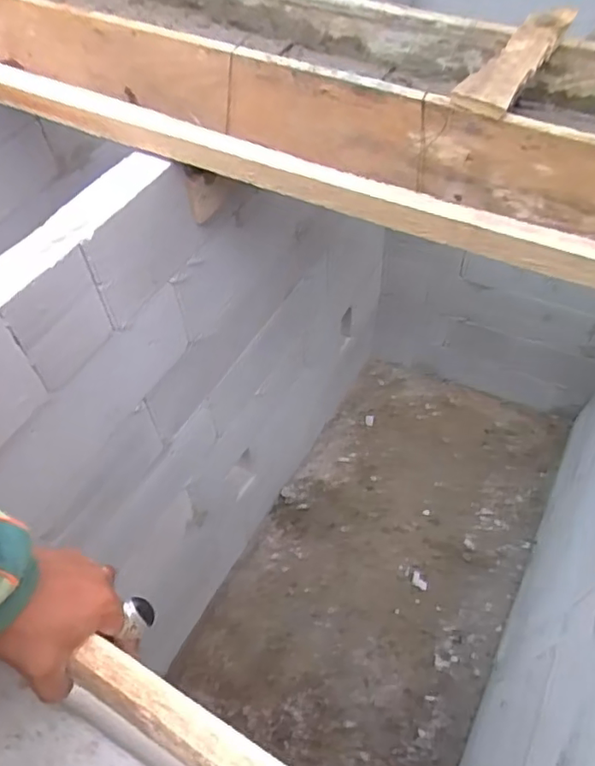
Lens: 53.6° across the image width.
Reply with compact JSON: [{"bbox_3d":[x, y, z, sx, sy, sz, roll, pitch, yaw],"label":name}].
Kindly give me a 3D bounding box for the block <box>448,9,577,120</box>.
[{"bbox_3d":[0.285,-0.428,0.774,0.072,0.026,0.280,26,61,19],"label":"block"}]

